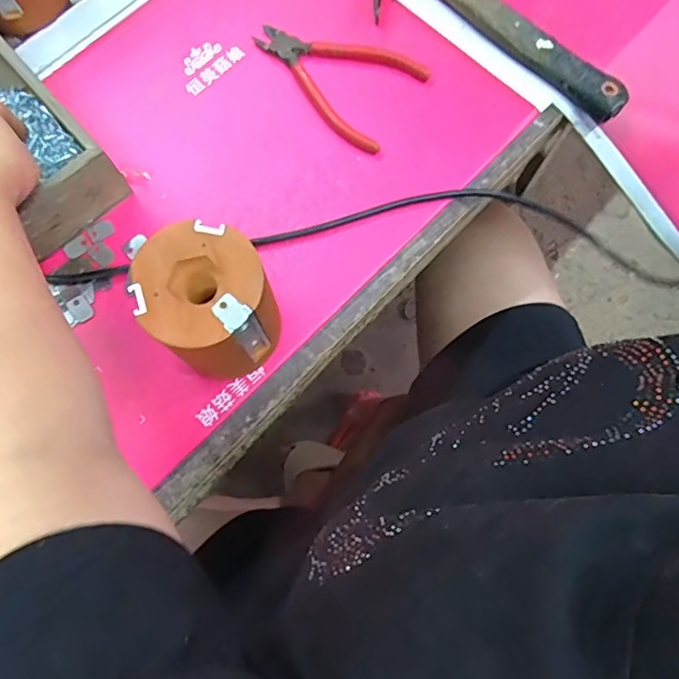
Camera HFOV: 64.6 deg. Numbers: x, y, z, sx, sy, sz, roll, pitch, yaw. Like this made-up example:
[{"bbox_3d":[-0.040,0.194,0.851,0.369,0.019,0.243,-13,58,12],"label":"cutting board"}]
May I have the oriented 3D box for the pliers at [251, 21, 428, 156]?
[{"bbox_3d":[-0.009,-0.223,0.455,0.141,0.009,0.090,30,78,7],"label":"pliers"}]

